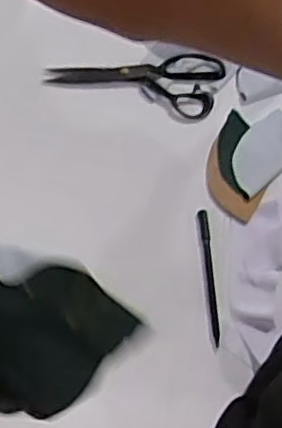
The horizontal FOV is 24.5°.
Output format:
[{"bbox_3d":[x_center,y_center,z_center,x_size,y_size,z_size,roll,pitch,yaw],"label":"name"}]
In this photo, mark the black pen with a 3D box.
[{"bbox_3d":[0.076,0.069,0.720,0.013,0.008,0.155,-3,66,-4],"label":"black pen"}]

